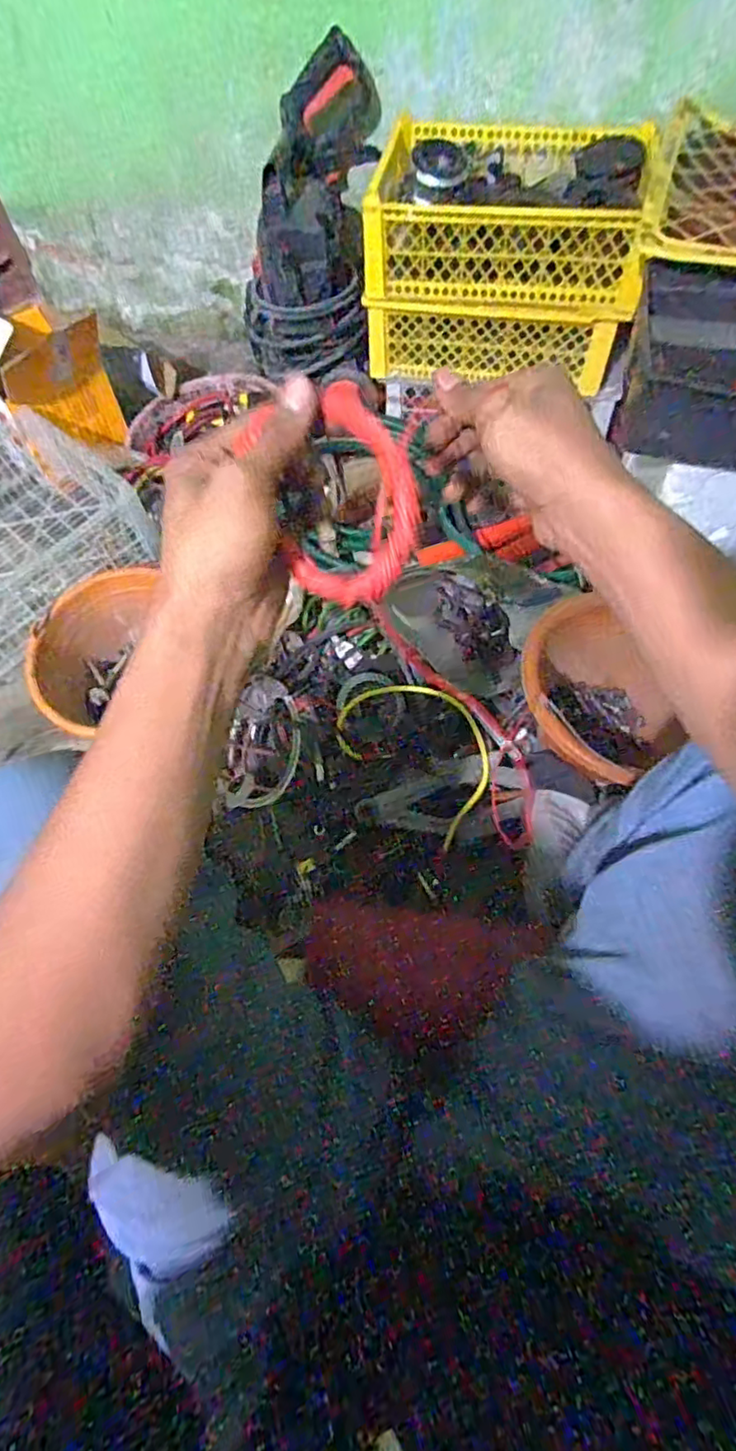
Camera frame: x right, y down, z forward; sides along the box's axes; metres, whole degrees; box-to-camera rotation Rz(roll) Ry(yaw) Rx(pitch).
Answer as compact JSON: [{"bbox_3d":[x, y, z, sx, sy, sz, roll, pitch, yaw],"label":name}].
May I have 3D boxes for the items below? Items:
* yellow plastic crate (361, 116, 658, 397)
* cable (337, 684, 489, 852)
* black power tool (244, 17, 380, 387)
[{"bbox_3d":[0.230,-0.799,1.054,0.418,0.264,0.315,10,62,7],"label":"yellow plastic crate"},{"bbox_3d":[0.073,0.026,0.862,0.252,0.019,0.163,44,99,25],"label":"cable"},{"bbox_3d":[-0.104,-0.881,1.089,0.241,0.498,0.156,19,28,12],"label":"black power tool"}]

